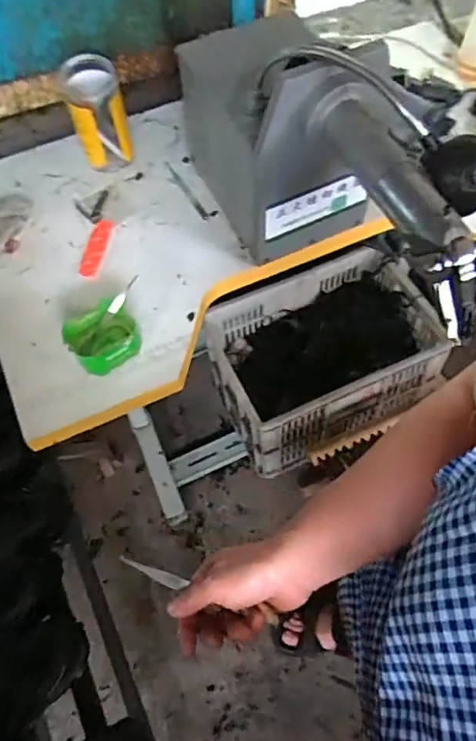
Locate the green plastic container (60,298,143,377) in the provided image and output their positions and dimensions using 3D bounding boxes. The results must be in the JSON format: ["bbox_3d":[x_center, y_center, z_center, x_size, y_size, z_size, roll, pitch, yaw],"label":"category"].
[{"bbox_3d":[-0.189,-0.048,0.781,0.095,0.056,0.102,-1,61,1],"label":"green plastic container"}]

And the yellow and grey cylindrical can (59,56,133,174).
[{"bbox_3d":[-0.224,-0.407,0.901,0.084,0.170,0.064,-15,62,-7],"label":"yellow and grey cylindrical can"}]

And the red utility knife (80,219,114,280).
[{"bbox_3d":[-0.227,-0.198,0.893,0.032,0.009,0.112,8,62,6],"label":"red utility knife"}]

